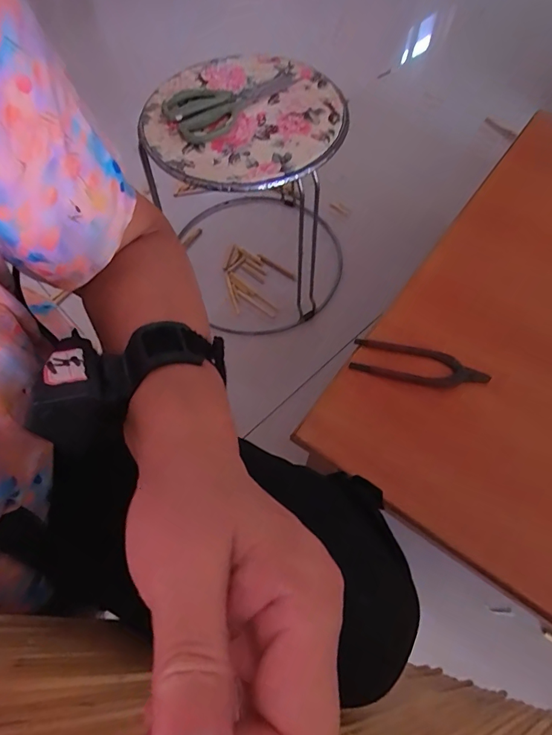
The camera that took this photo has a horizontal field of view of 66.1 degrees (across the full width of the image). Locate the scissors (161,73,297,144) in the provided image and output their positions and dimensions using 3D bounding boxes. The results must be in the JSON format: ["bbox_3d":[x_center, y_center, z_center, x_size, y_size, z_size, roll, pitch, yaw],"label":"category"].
[{"bbox_3d":[-0.059,-0.388,0.616,0.205,0.019,0.107,-29,66,-13],"label":"scissors"}]

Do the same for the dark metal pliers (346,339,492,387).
[{"bbox_3d":[0.169,-0.003,0.500,0.155,0.014,0.045,12,64,7],"label":"dark metal pliers"}]

